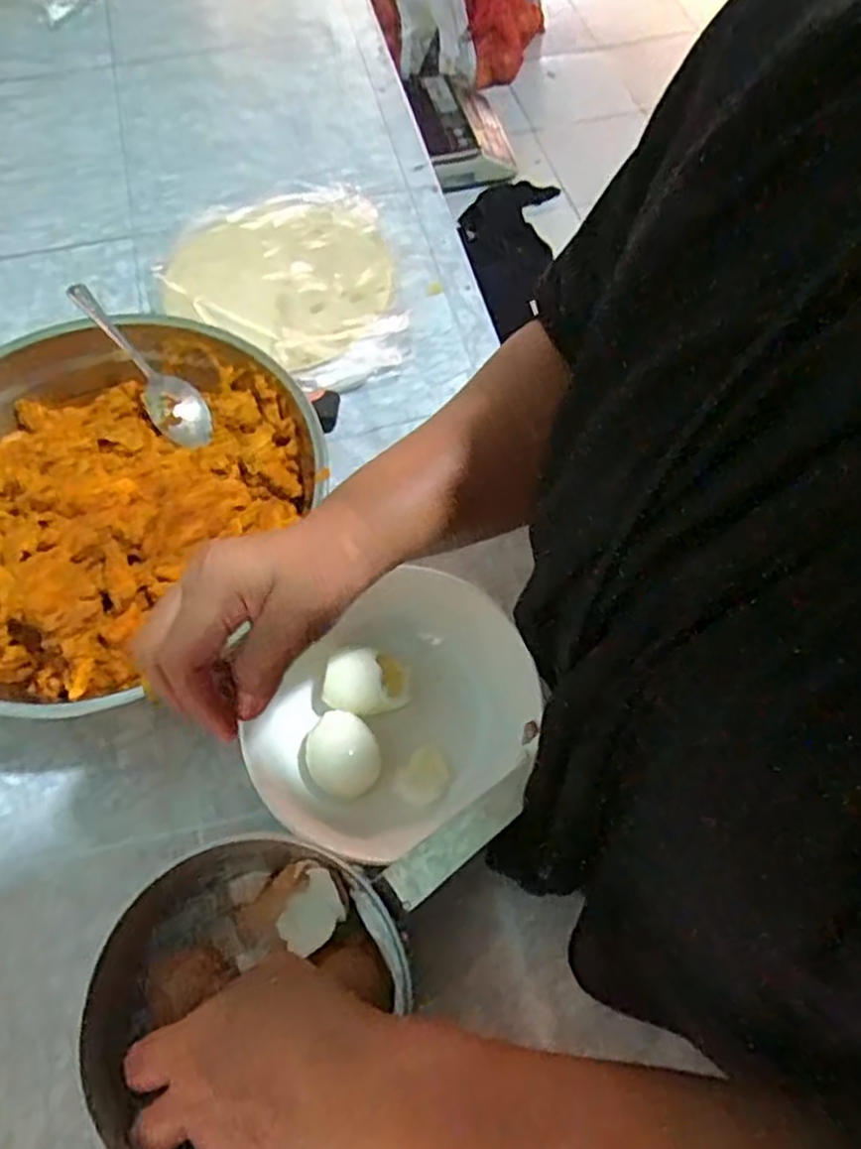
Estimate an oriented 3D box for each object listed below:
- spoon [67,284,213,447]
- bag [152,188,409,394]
[{"bbox_3d":[-0.204,-0.153,0.540,0.037,0.032,0.146,-33,67,-15],"label":"spoon"},{"bbox_3d":[-0.132,-0.246,0.651,0.198,0.025,0.227,-12,64,-4],"label":"bag"}]

